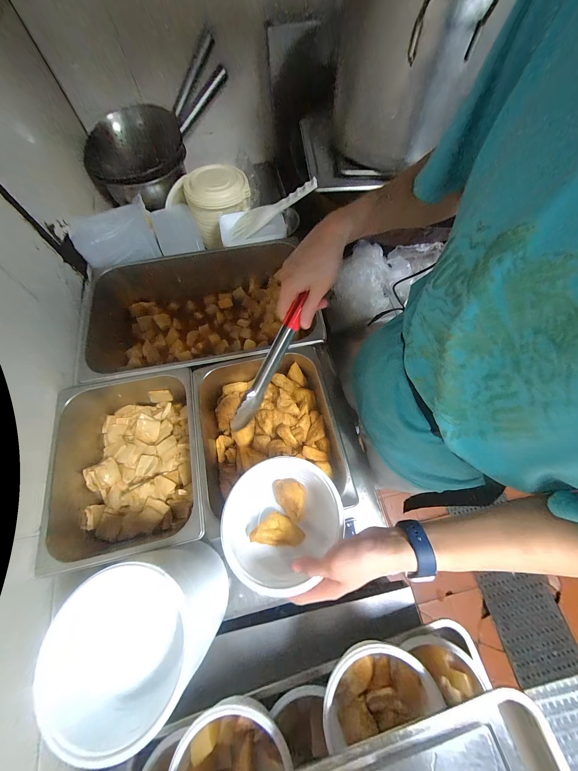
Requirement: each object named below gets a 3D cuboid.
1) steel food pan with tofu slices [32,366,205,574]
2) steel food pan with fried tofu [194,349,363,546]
[{"bbox_3d":[-0.310,0.150,0.514,0.287,0.127,0.320,-10,69,-3],"label":"steel food pan with tofu slices"},{"bbox_3d":[-0.050,0.094,0.524,0.278,0.105,0.313,-10,69,-3],"label":"steel food pan with fried tofu"}]

